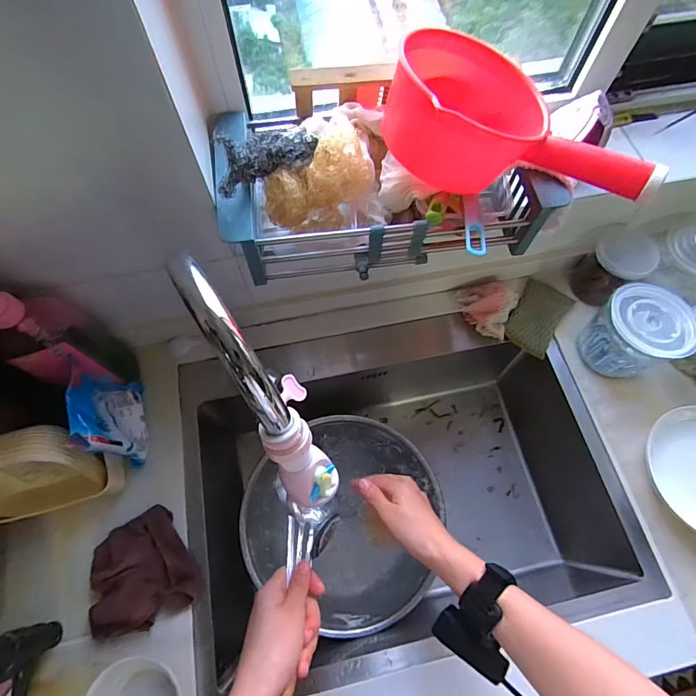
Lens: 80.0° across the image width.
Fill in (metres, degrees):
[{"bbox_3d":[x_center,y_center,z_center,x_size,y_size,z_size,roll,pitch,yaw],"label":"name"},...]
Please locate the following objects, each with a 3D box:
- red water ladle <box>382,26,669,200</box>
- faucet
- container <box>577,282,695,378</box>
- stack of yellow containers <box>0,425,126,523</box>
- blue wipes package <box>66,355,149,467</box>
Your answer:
[{"bbox_3d":[0.176,-0.234,0.439,0.265,0.102,0.110,21,68,8],"label":"red water ladle"},{"bbox_3d":[-0.064,0.038,0.326,0.052,0.048,0.231,-32,115,-14],"label":"faucet"},{"bbox_3d":[0.422,-0.019,0.617,0.112,0.127,0.112,0,66,-1],"label":"container"},{"bbox_3d":[-0.380,0.154,0.514,0.152,0.133,0.078,-14,67,-7],"label":"stack of yellow containers"},{"bbox_3d":[-0.308,0.086,0.542,0.035,0.147,0.119,-20,68,-9],"label":"blue wipes package"}]

